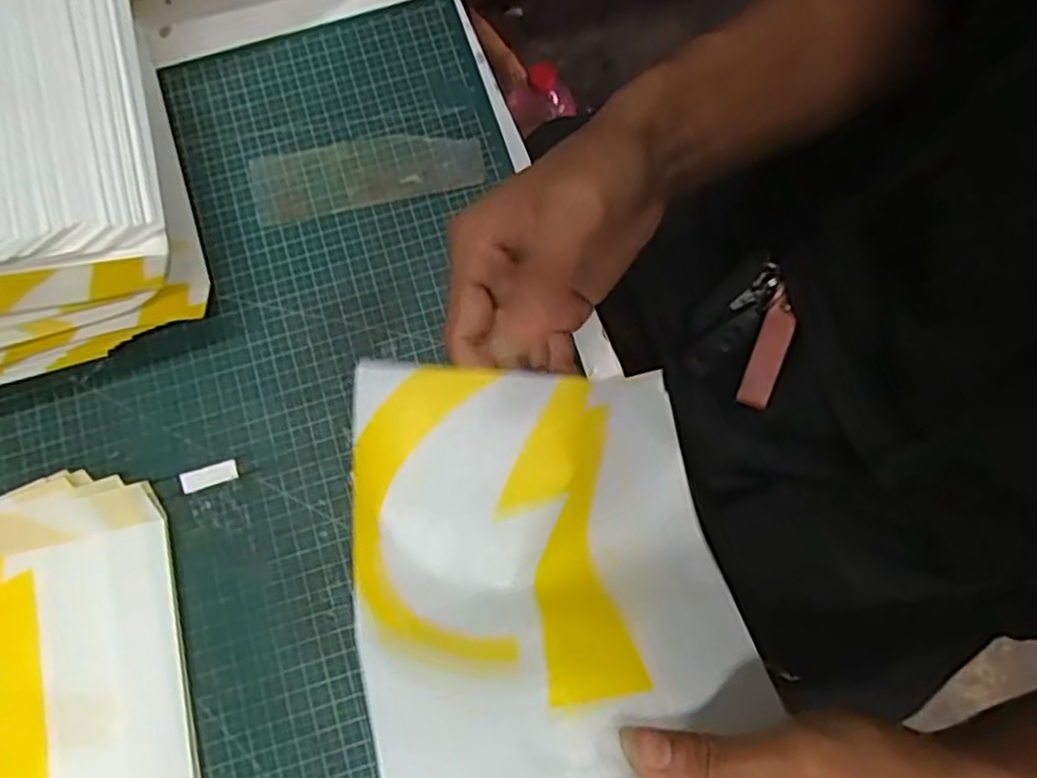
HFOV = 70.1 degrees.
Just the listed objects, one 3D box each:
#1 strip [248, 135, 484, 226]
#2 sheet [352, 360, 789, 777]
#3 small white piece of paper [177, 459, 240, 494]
[{"bbox_3d":[-0.081,-0.117,0.396,0.120,0.004,0.040,-11,76,-2],"label":"strip"},{"bbox_3d":[0.021,0.067,0.292,0.171,0.027,0.175,5,57,-34],"label":"sheet"},{"bbox_3d":[-0.153,0.043,0.365,0.028,0.004,0.011,-18,77,-4],"label":"small white piece of paper"}]

